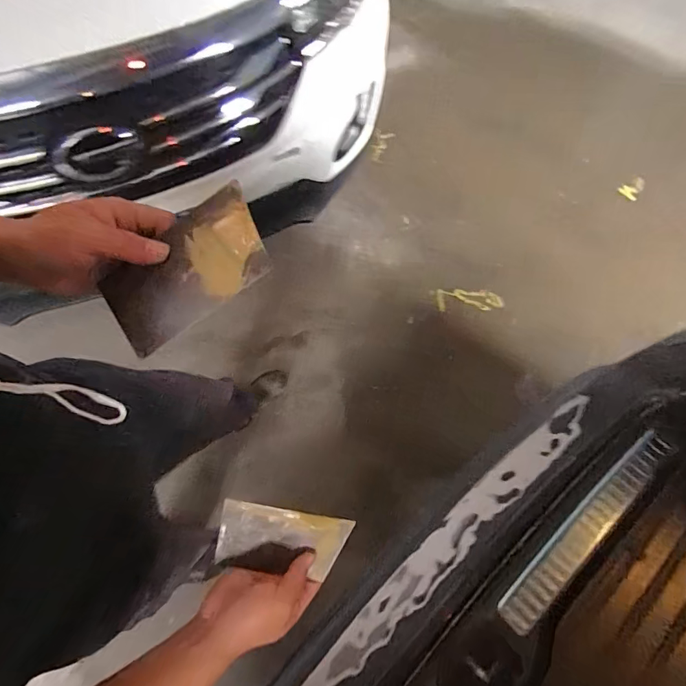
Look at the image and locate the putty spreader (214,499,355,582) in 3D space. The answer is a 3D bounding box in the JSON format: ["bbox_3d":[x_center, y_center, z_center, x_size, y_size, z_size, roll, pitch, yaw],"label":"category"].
[{"bbox_3d":[-0.066,0.216,0.462,0.134,0.008,0.069,11,95,-2],"label":"putty spreader"}]

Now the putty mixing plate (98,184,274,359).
[{"bbox_3d":[-0.120,-0.053,0.322,0.134,0.007,0.071,-33,82,9],"label":"putty mixing plate"}]

